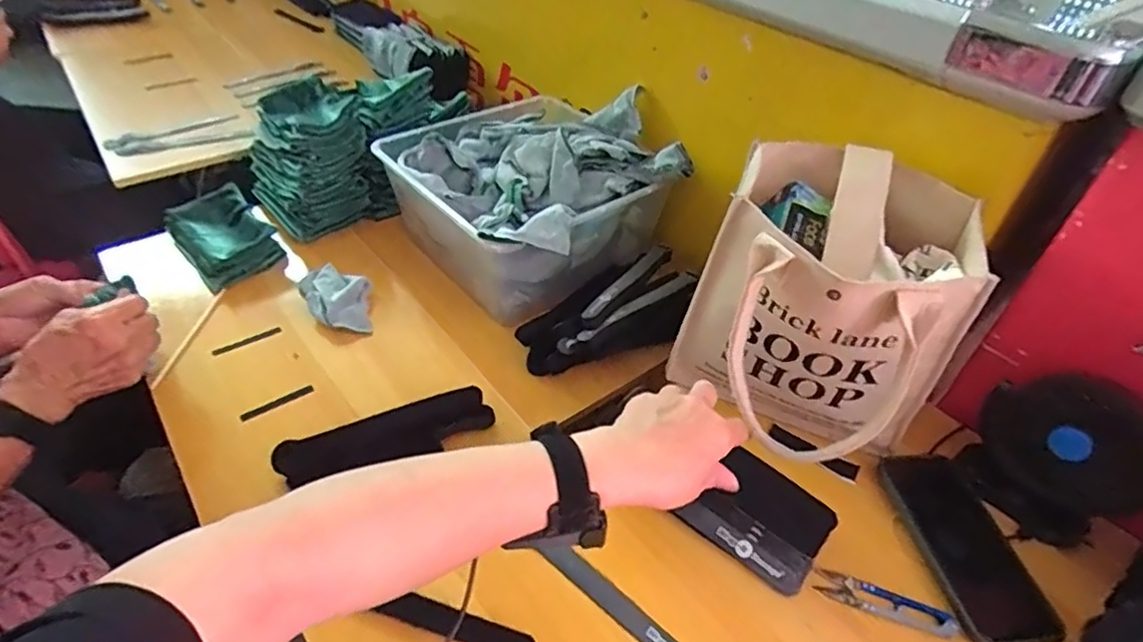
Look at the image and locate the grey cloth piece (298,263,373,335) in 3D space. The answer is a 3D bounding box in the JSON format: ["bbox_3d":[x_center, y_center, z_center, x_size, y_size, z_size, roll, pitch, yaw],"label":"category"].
[{"bbox_3d":[-0.288,-0.027,0.748,0.078,0.034,0.101,-15,45,-19],"label":"grey cloth piece"}]

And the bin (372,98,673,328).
[{"bbox_3d":[-0.060,-0.165,0.810,0.283,0.161,0.318,-27,51,-29],"label":"bin"}]

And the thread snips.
[{"bbox_3d":[0.244,0.219,0.476,0.101,0.012,0.028,13,43,11],"label":"thread snips"}]

